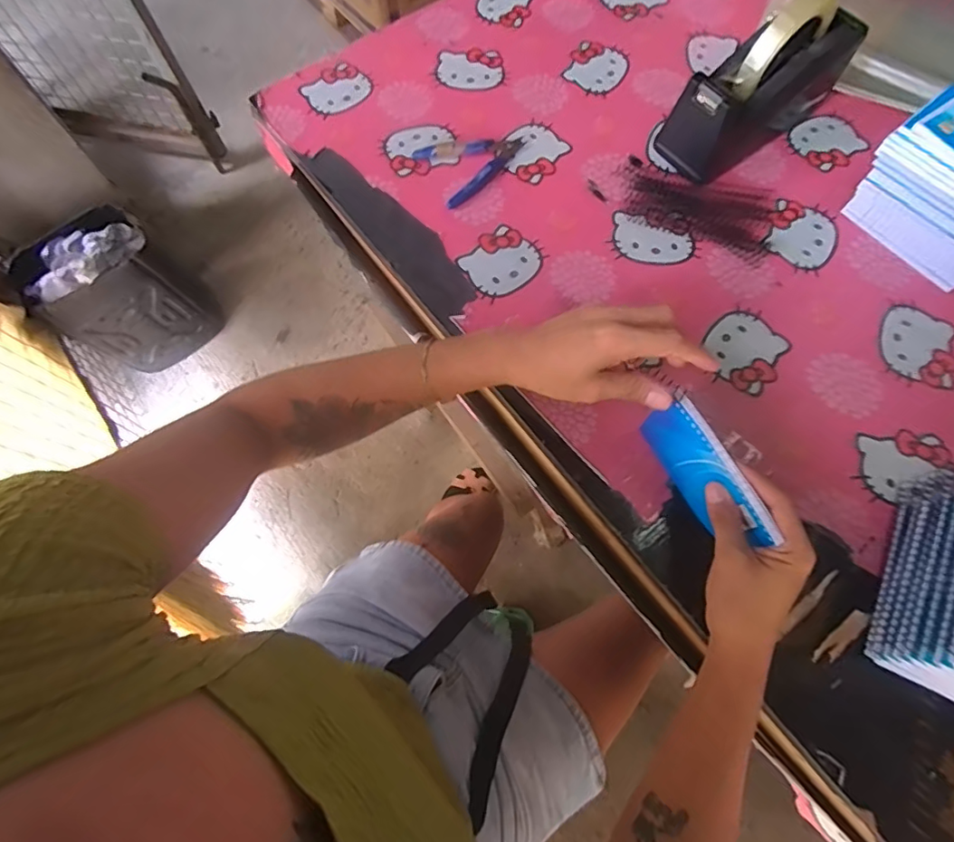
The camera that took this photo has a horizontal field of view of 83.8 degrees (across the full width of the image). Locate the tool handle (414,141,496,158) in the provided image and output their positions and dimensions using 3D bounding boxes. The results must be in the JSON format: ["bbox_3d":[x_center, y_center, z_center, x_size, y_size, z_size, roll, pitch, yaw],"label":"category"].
[{"bbox_3d":[-0.026,-0.300,0.590,0.088,0.009,0.018,-6,69,-2],"label":"tool handle"}]

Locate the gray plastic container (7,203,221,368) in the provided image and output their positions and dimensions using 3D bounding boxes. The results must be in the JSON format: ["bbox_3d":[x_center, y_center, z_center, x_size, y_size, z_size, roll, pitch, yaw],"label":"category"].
[{"bbox_3d":[-0.853,-0.295,1.316,0.305,0.366,0.223,-39,73,-13],"label":"gray plastic container"}]

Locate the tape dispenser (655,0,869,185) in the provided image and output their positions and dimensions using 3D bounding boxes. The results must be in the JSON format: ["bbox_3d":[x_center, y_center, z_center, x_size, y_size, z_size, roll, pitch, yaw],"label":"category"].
[{"bbox_3d":[0.294,-0.344,0.544,0.210,0.124,0.073,-31,72,-11],"label":"tape dispenser"}]

